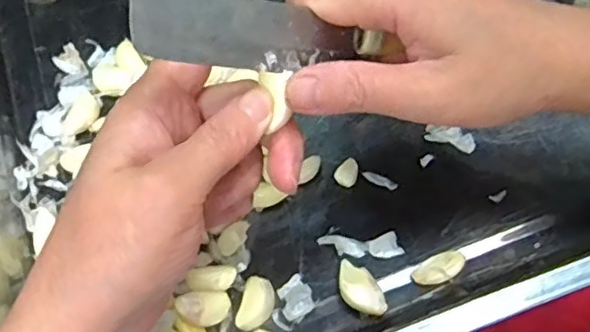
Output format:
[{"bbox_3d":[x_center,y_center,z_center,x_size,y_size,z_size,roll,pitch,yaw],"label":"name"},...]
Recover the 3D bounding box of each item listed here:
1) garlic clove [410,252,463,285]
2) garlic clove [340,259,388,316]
[{"bbox_3d":[0.075,0.053,0.316,0.029,0.005,0.014,-29,65,-7],"label":"garlic clove"},{"bbox_3d":[0.033,0.064,0.311,0.018,0.014,0.032,-33,66,-9],"label":"garlic clove"}]

